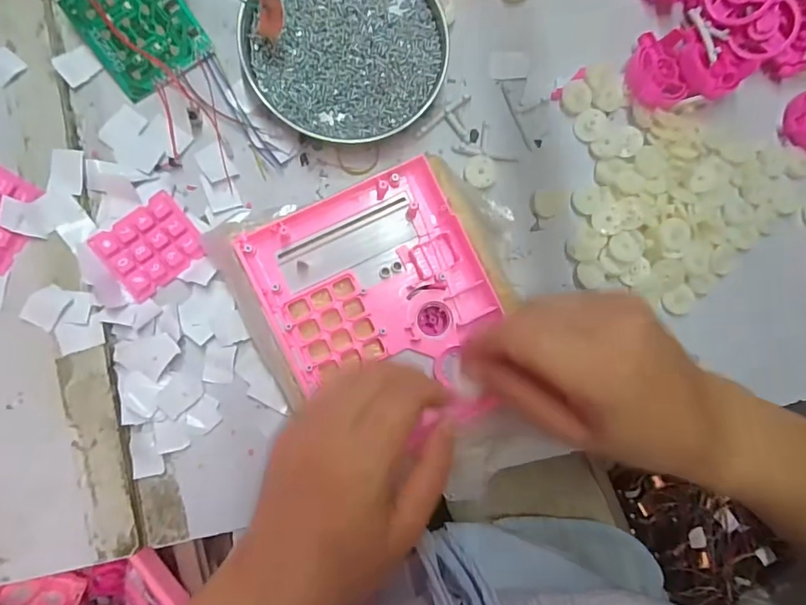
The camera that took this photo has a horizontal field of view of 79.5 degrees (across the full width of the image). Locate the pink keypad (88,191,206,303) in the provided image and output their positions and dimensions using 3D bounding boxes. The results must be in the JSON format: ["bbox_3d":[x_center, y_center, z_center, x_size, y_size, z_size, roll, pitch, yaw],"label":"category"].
[{"bbox_3d":[-0.166,-0.037,0.317,0.060,0.006,0.047,-38,93,-5],"label":"pink keypad"}]

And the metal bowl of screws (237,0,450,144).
[{"bbox_3d":[-0.039,-0.179,0.333,0.133,0.025,0.128,0,89,-6],"label":"metal bowl of screws"}]

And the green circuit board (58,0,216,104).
[{"bbox_3d":[-0.174,-0.184,0.323,0.071,0.015,0.070,-34,94,-5],"label":"green circuit board"}]

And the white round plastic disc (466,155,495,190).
[{"bbox_3d":[0.056,-0.094,0.351,0.021,0.007,0.024,1,89,-6],"label":"white round plastic disc"}]

